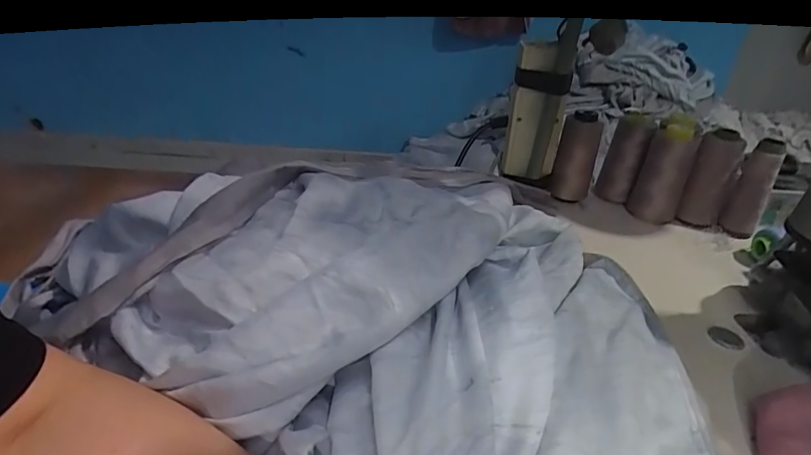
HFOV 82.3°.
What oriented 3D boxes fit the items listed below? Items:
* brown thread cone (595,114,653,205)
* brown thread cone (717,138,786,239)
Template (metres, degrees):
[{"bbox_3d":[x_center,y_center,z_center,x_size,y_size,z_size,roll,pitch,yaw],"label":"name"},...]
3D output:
[{"bbox_3d":[0.286,-0.089,0.610,0.039,0.107,0.051,16,33,18],"label":"brown thread cone"},{"bbox_3d":[0.402,-0.044,0.538,0.039,0.115,0.033,29,39,34],"label":"brown thread cone"}]

